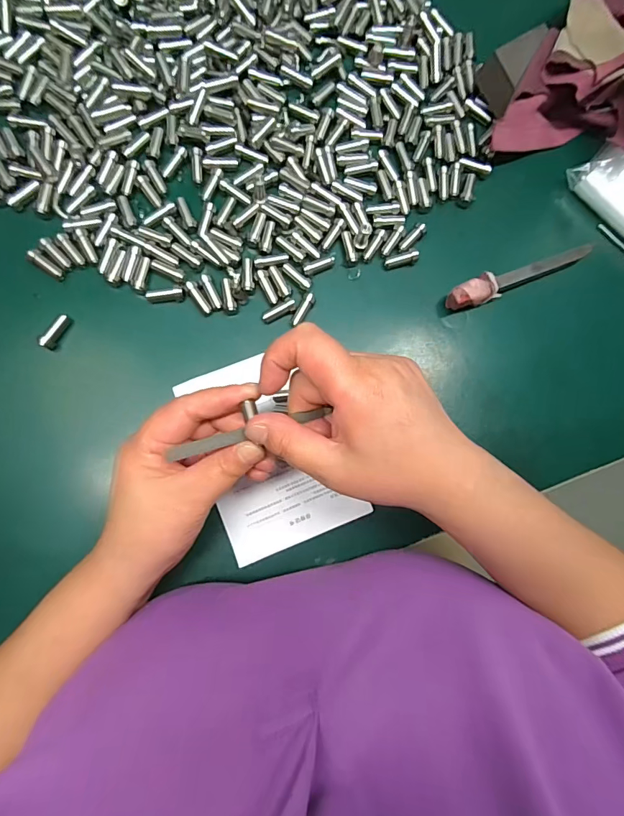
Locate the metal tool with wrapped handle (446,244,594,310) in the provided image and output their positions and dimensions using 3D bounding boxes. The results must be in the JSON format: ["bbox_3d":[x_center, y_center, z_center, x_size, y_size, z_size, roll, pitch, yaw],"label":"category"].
[{"bbox_3d":[0.167,-0.106,0.342,0.136,0.025,0.019,-23,86,-8],"label":"metal tool with wrapped handle"}]

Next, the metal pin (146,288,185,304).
[{"bbox_3d":[-0.110,-0.085,0.319,0.028,0.009,0.009,-4,84,-6],"label":"metal pin"}]

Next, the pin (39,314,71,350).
[{"bbox_3d":[-0.186,-0.055,0.307,0.008,0.010,0.026,28,82,-2],"label":"pin"}]

